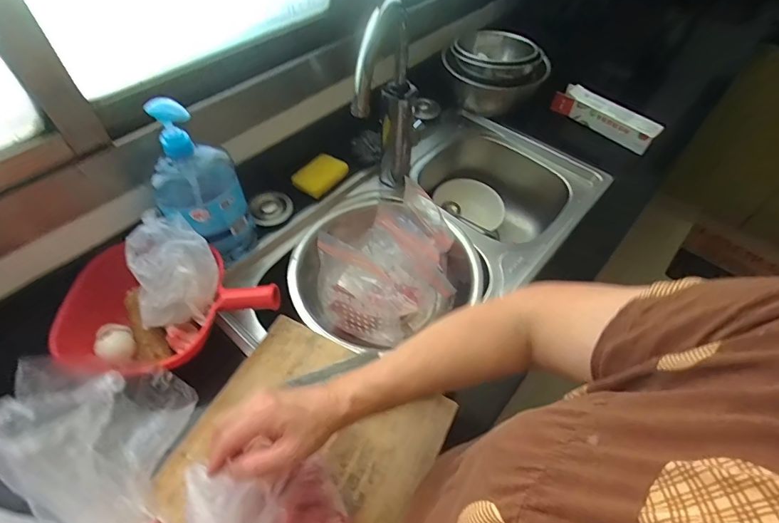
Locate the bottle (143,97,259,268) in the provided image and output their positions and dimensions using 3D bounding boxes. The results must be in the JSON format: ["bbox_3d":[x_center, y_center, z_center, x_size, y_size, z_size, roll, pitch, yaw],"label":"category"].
[{"bbox_3d":[-0.277,-0.104,0.595,0.072,0.266,0.100,20,55,12],"label":"bottle"}]

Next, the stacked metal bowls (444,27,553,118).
[{"bbox_3d":[0.245,-0.436,0.940,0.207,0.145,0.220,1,53,-2],"label":"stacked metal bowls"}]

